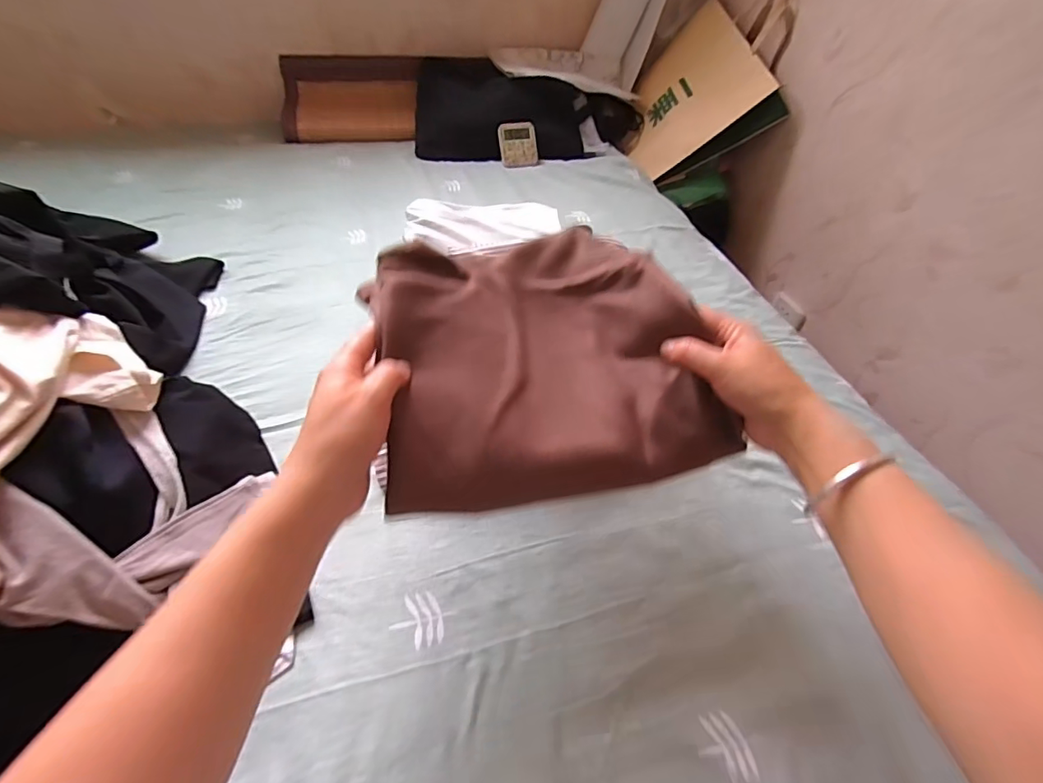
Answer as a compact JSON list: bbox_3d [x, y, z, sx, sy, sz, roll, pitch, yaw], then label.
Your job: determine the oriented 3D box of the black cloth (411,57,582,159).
[{"bbox_3d":[-0.048,-0.630,1.128,0.362,0.112,0.305,-1,47,-6],"label":"black cloth"}]

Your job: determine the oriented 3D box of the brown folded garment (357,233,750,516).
[{"bbox_3d":[0.021,-0.031,0.403,0.257,0.090,0.218,-10,48,-13],"label":"brown folded garment"}]

